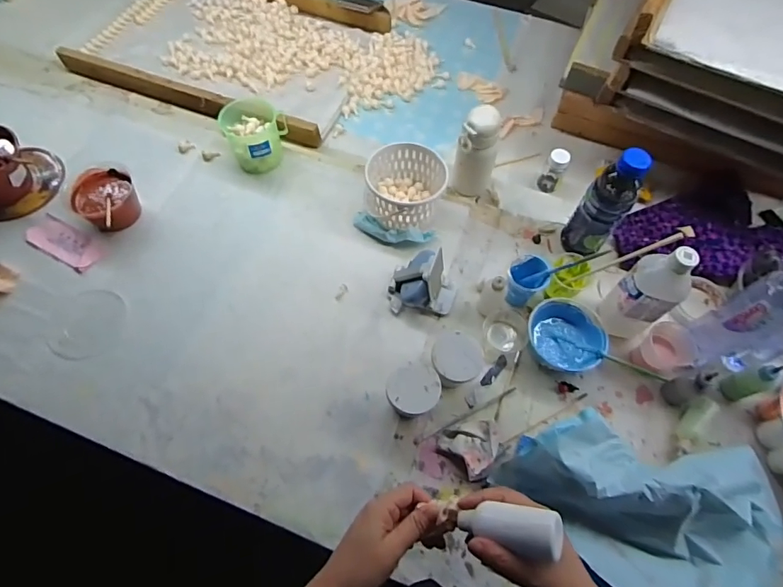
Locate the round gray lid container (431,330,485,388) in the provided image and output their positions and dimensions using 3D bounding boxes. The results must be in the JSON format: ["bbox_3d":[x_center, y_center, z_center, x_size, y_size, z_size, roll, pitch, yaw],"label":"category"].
[{"bbox_3d":[0.094,0.102,0.677,0.073,0.077,0.076,0,63,-1],"label":"round gray lid container"}]

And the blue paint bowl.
[{"bbox_3d":[0.267,0.065,0.702,0.116,0.045,0.110,0,63,-1],"label":"blue paint bowl"}]

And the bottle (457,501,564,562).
[{"bbox_3d":[0.096,0.196,0.383,0.081,0.026,0.030,-4,60,32],"label":"bottle"}]

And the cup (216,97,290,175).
[{"bbox_3d":[-0.261,-0.294,0.859,0.105,0.096,0.098,0,63,-1],"label":"cup"}]

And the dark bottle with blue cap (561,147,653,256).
[{"bbox_3d":[0.340,-0.135,0.731,0.070,0.215,0.064,39,69,17],"label":"dark bottle with blue cap"}]

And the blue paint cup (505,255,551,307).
[{"bbox_3d":[0.214,-0.019,0.742,0.061,0.079,0.062,0,63,-1],"label":"blue paint cup"}]

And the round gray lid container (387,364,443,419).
[{"bbox_3d":[0.029,0.144,0.648,0.073,0.079,0.074,0,63,-1],"label":"round gray lid container"}]

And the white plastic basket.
[{"bbox_3d":[0.022,-0.183,0.807,0.136,0.086,0.142,0,63,-1],"label":"white plastic basket"}]

